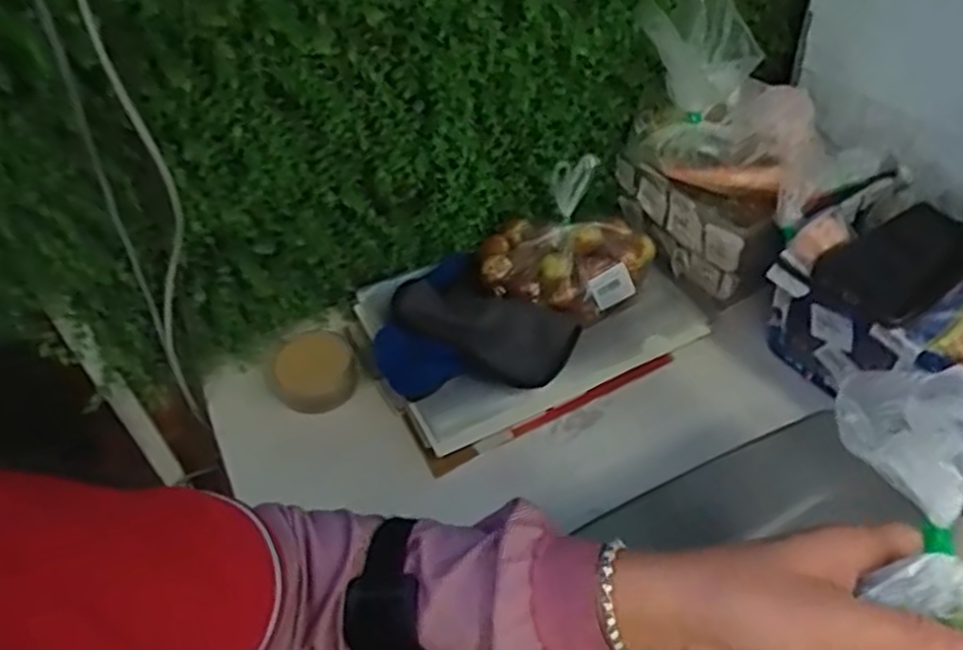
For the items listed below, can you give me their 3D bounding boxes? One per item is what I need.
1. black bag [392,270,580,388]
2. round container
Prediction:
[{"bbox_3d":[-0.001,-0.002,0.725,0.183,0.012,0.084,26,71,20],"label":"black bag"},{"bbox_3d":[-0.162,0.047,0.727,0.067,0.052,0.065,9,49,13],"label":"round container"}]

